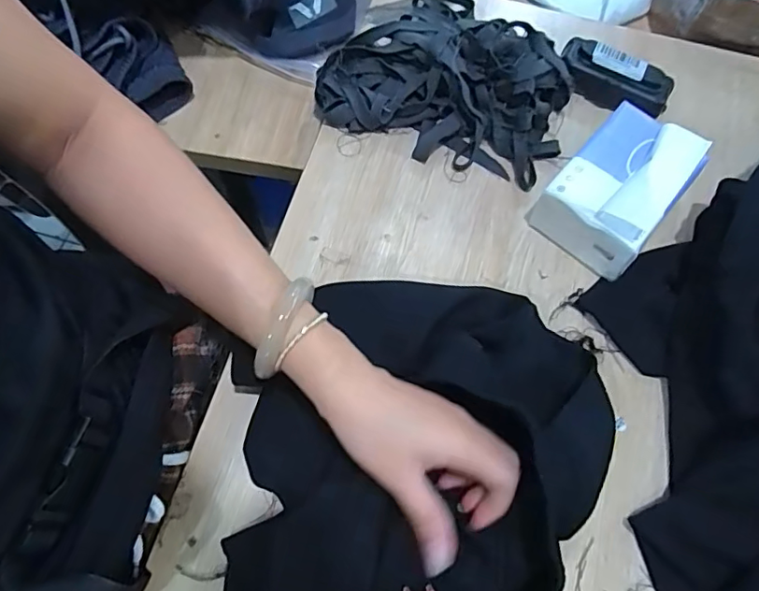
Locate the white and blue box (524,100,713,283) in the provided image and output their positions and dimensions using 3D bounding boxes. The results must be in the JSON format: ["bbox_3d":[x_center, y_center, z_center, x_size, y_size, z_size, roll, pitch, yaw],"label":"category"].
[{"bbox_3d":[0.198,-0.092,0.441,0.084,0.077,0.120,38,72,12],"label":"white and blue box"}]

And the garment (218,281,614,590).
[{"bbox_3d":[0.015,0.149,0.336,0.224,0.059,0.358,16,69,4],"label":"garment"}]

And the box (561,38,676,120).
[{"bbox_3d":[0.224,-0.207,0.510,0.108,0.034,0.047,23,70,7],"label":"box"}]

